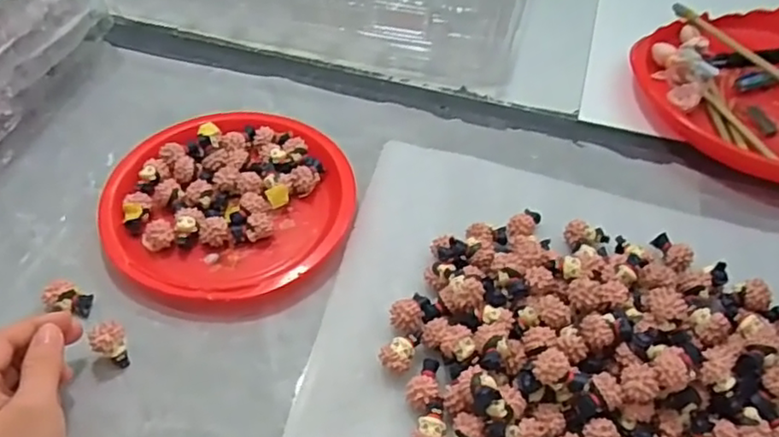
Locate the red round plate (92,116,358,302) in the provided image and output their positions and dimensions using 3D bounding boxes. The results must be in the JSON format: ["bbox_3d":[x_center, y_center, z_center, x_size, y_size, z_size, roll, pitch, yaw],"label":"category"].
[{"bbox_3d":[-0.119,-0.012,0.490,0.178,0.023,0.173,-19,54,-17],"label":"red round plate"}]

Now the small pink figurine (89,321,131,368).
[{"bbox_3d":[-0.171,0.079,0.399,0.020,0.030,0.016,-25,56,-21],"label":"small pink figurine"}]

